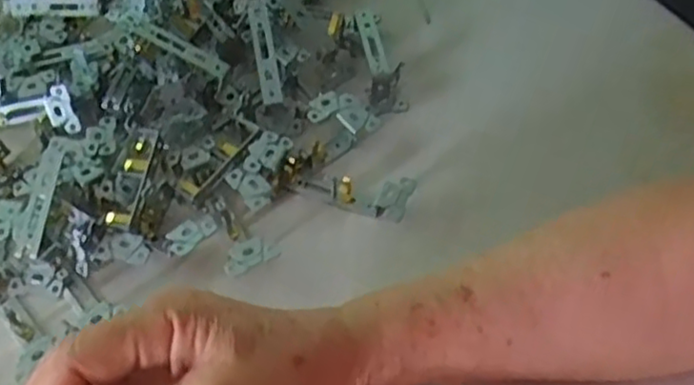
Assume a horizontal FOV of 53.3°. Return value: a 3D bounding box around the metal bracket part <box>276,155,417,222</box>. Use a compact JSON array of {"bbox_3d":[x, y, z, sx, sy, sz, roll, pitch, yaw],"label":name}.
[{"bbox_3d":[-0.002,-0.003,0.438,0.086,0.024,0.029,17,57,14],"label":"metal bracket part"}]

